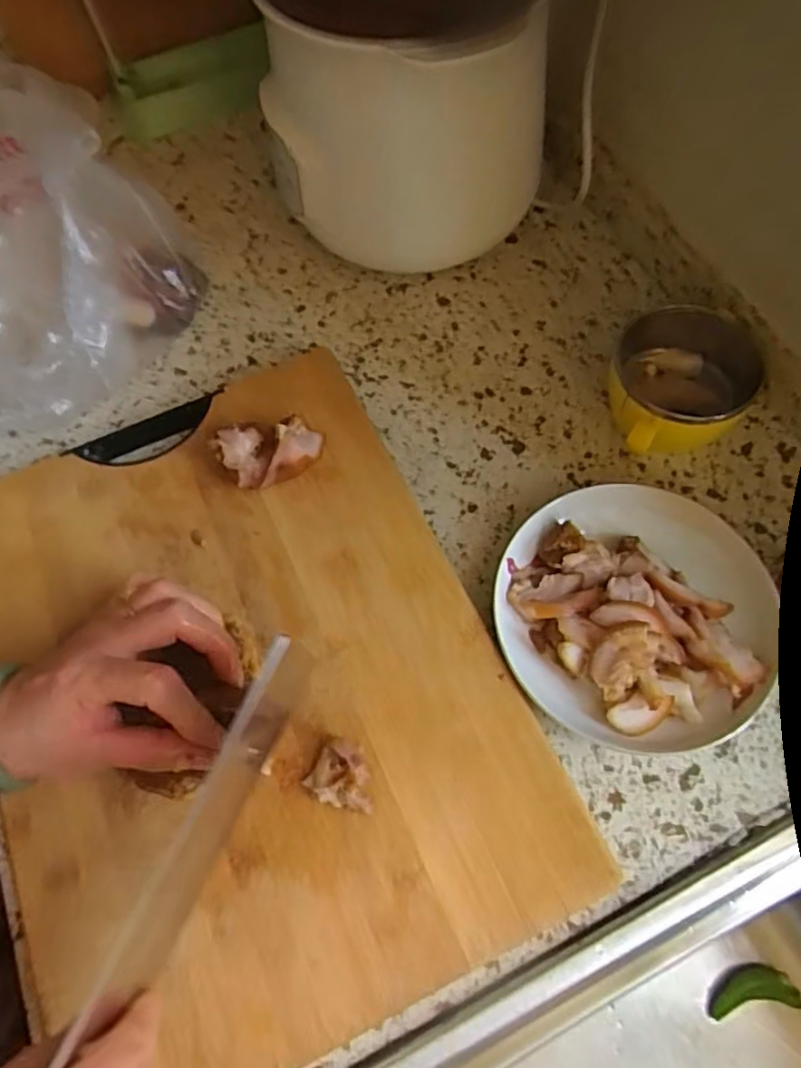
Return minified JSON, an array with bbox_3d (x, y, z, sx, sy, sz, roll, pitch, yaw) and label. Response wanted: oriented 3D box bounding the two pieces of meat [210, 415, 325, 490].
[{"bbox_3d":[-0.086,-0.051,0.436,0.069,0.042,0.044,-8,65,-1],"label":"two pieces of meat"}]

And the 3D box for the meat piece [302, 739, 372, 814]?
[{"bbox_3d":[-0.033,0.131,0.363,0.038,0.012,0.034,9,66,7],"label":"meat piece"}]

